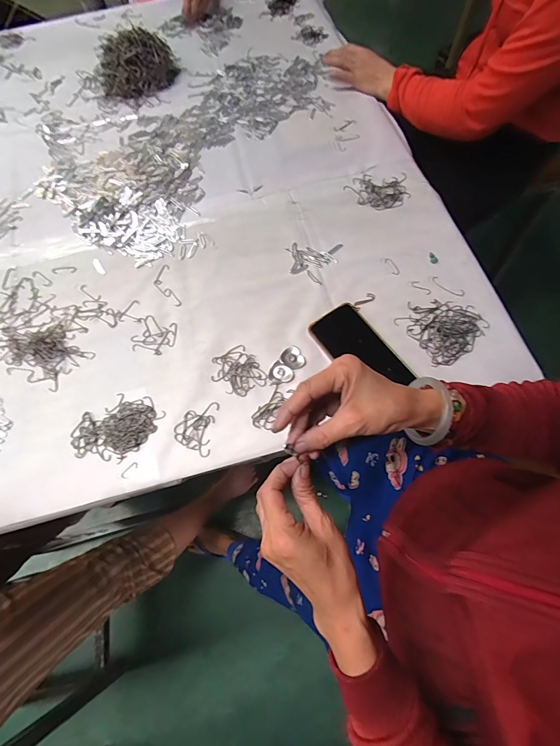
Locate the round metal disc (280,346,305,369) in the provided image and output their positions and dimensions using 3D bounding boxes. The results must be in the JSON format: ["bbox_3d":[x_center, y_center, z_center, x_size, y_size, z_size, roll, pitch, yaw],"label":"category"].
[{"bbox_3d":[0.017,-0.022,0.504,0.031,0.012,0.037,-28,71,-8],"label":"round metal disc"}]

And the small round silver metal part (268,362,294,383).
[{"bbox_3d":[0.002,0.001,0.497,0.033,0.010,0.029,10,70,7],"label":"small round silver metal part"}]

